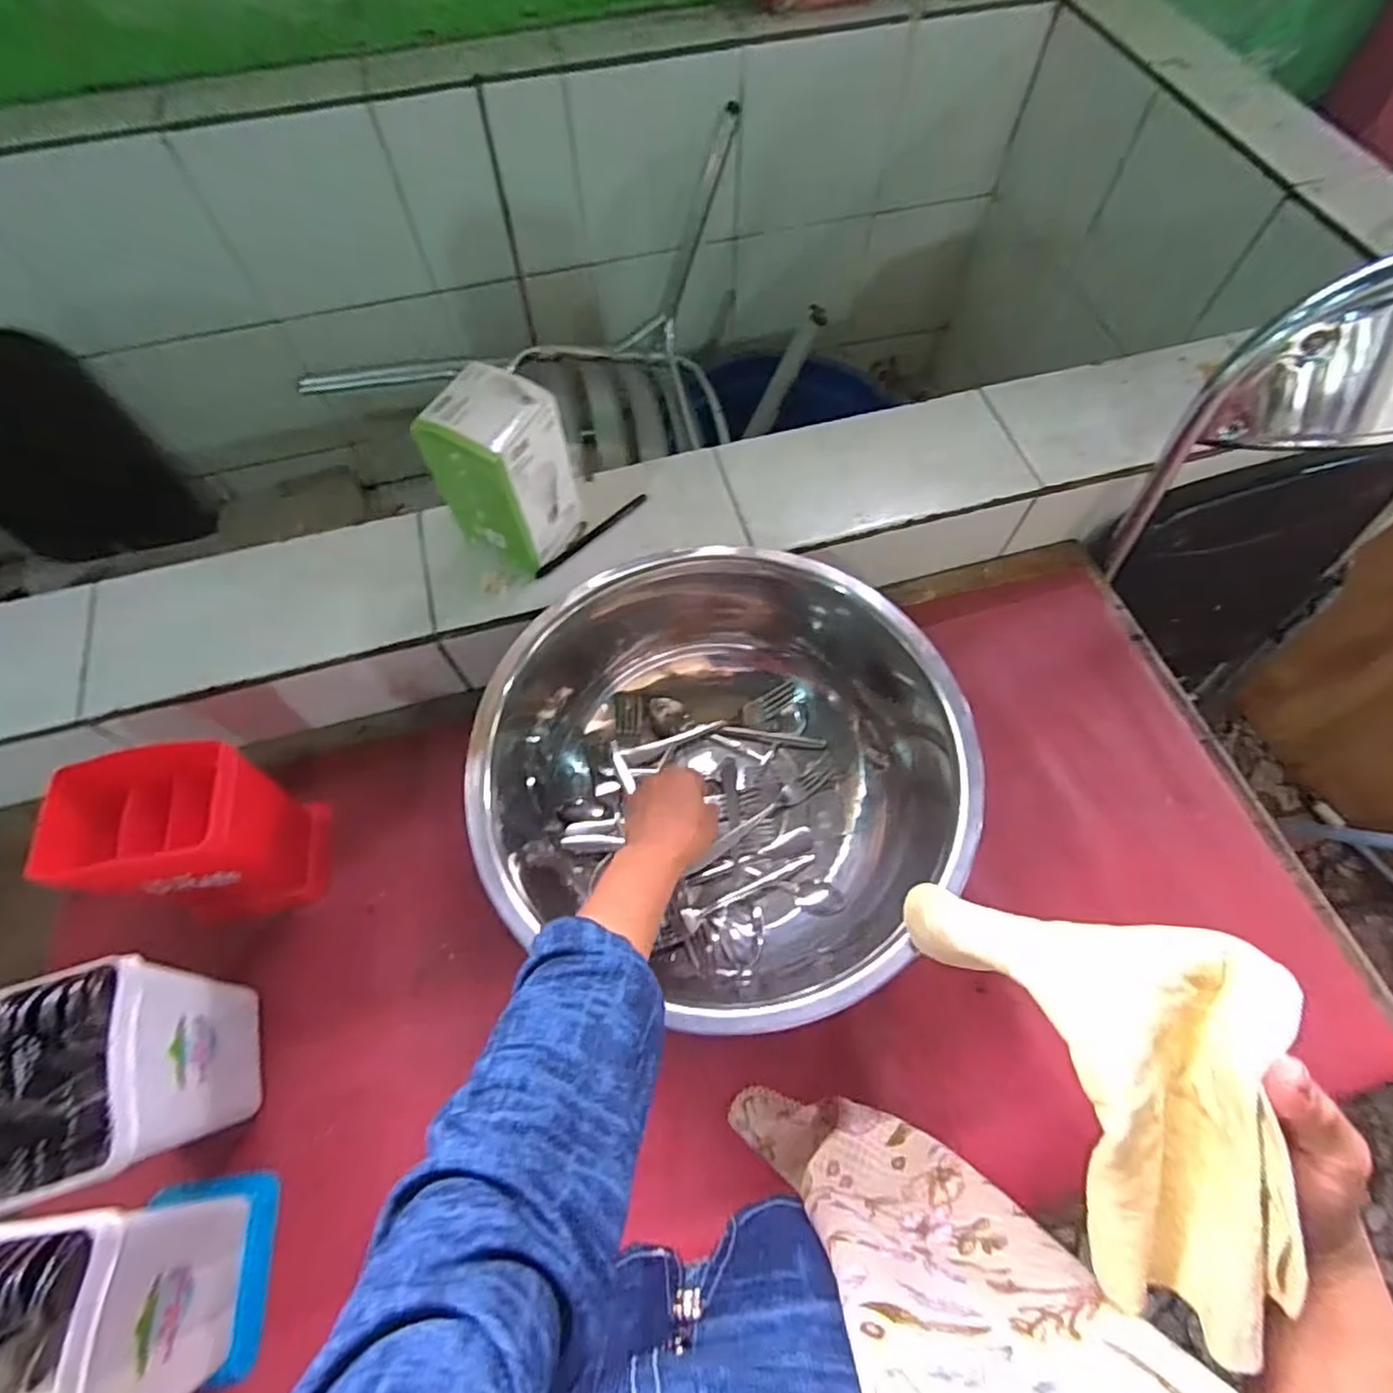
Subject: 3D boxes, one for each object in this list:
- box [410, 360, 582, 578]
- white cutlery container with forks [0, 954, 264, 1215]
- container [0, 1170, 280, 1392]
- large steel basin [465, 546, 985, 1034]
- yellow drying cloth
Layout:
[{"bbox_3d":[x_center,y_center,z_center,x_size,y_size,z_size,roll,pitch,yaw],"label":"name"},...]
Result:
[{"bbox_3d":[-0.163,-0.190,0.577,0.077,0.145,0.090,27,68,12],"label":"box"},{"bbox_3d":[-0.384,0.257,0.463,0.078,0.176,0.120,-17,66,-7],"label":"white cutlery container with forks"},{"bbox_3d":[-0.353,0.370,0.403,0.086,0.180,0.116,-9,66,-4],"label":"container"},{"bbox_3d":[0.024,0.061,0.577,0.363,0.150,0.333,0,65,0],"label":"large steel basin"},{"bbox_3d":[0.192,0.171,0.319,0.086,0.153,0.187,-17,66,-8],"label":"yellow drying cloth"}]

